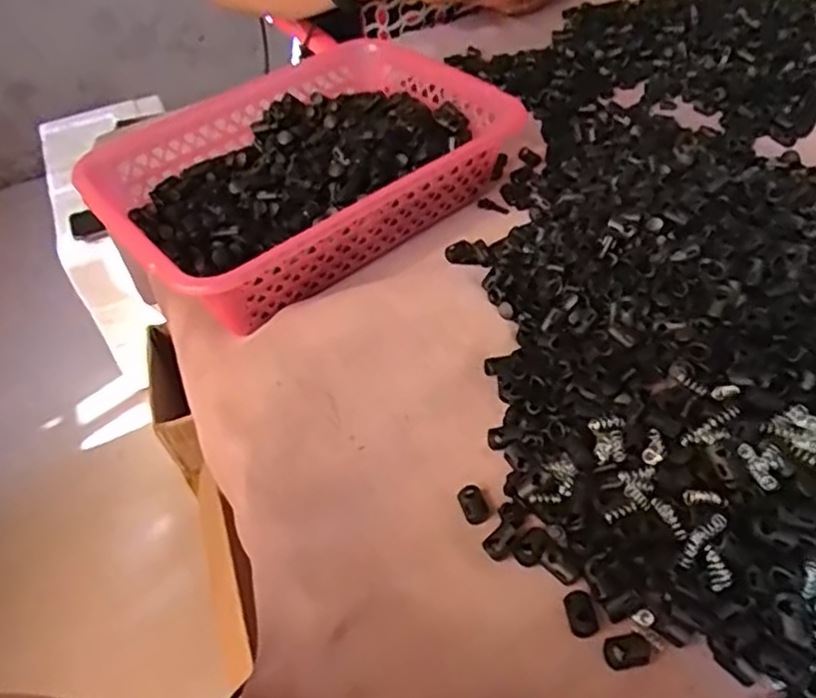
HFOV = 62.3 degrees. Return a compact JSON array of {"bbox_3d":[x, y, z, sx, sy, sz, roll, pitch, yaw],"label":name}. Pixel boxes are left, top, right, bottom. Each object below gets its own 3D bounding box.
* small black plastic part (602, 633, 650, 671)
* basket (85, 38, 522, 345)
[{"bbox_3d":[0.102,0.141,0.316,0.020,0.008,0.014,-5,48,-2],"label":"small black plastic part"},{"bbox_3d":[-0.073,-0.145,0.533,0.315,0.061,0.208,-34,55,-25],"label":"basket"}]

